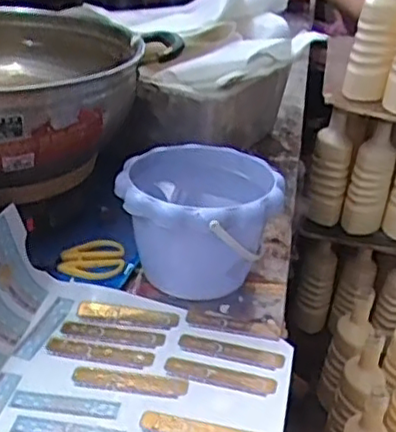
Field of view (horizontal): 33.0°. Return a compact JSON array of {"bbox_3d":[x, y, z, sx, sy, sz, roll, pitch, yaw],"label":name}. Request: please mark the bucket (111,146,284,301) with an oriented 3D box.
[{"bbox_3d":[0.000,0.012,0.648,0.144,0.117,0.141,4,29,-2],"label":"bucket"}]

